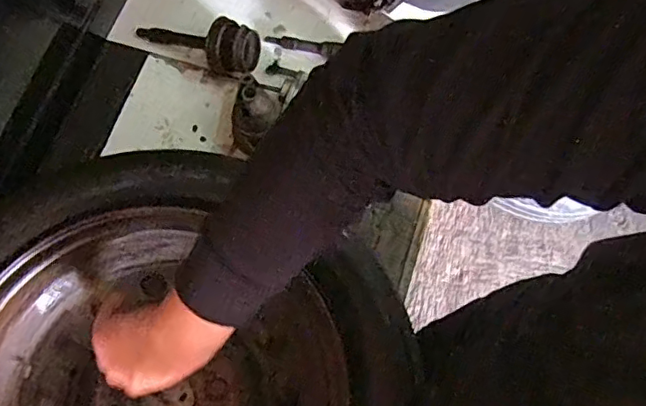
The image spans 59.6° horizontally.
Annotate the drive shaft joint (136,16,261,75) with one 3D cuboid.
[{"bbox_3d":[-0.189,-0.245,0.834,0.193,0.067,0.066,15,68,21],"label":"drive shaft joint"}]

